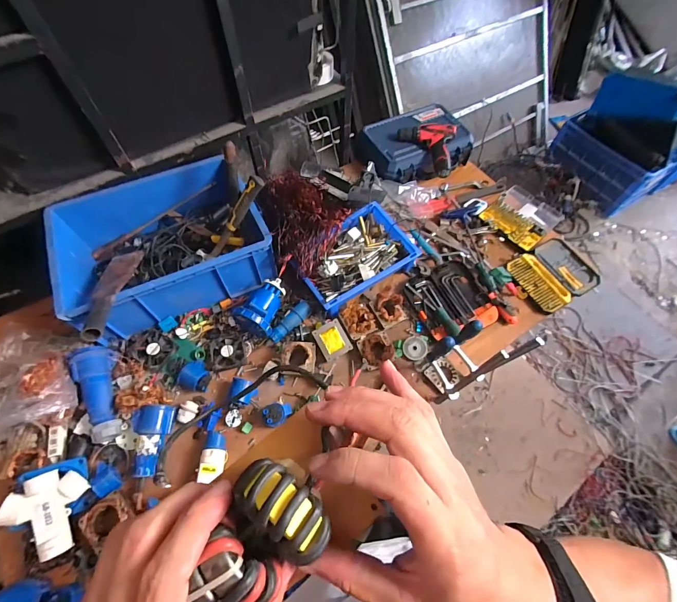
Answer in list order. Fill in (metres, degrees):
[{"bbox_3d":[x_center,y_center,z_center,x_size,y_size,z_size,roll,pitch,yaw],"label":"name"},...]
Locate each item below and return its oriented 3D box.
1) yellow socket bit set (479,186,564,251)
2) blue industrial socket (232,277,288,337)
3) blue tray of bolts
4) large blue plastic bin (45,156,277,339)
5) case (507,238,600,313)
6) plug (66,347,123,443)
[{"bbox_3d":[0.598,-0.277,1.106,0.236,0.035,0.190,-39,68,-21],"label":"yellow socket bit set"},{"bbox_3d":[-0.181,0.008,0.857,0.088,0.087,0.135,24,63,12],"label":"blue industrial socket"},{"bbox_3d":[0.049,-0.122,0.948,0.327,0.093,0.201,-31,66,-17],"label":"blue tray of bolts"},{"bbox_3d":[-0.458,-0.173,0.905,0.457,0.161,0.414,-23,64,-14],"label":"large blue plastic bin"},{"bbox_3d":[0.631,-0.080,1.005,0.245,0.035,0.186,-26,64,-16],"label":"case"},{"bbox_3d":[-0.520,0.199,0.743,0.071,0.070,0.207,-24,64,-15],"label":"plug"}]

